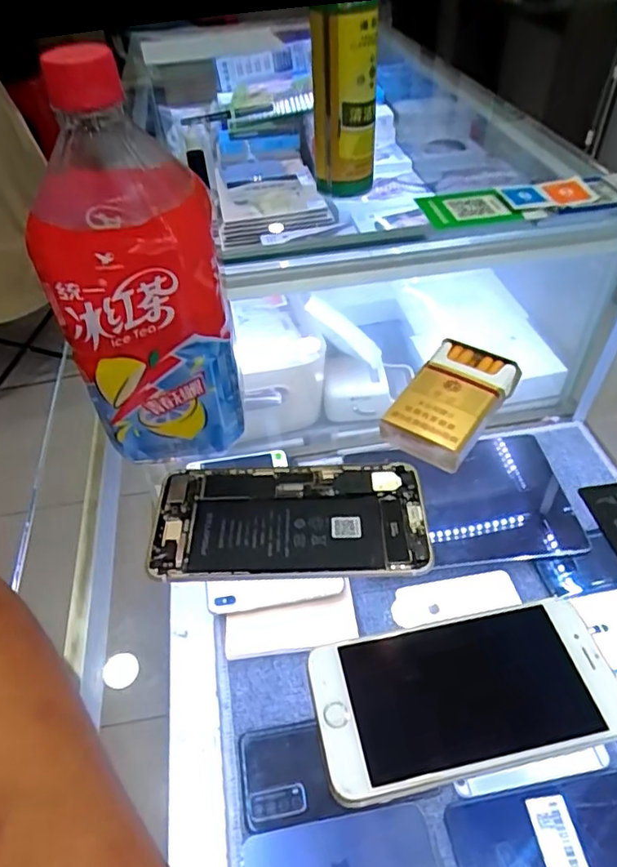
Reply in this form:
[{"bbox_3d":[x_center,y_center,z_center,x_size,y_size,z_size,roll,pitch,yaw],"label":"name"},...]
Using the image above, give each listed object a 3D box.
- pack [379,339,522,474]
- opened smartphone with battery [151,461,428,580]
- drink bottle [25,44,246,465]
[{"bbox_3d":[0.092,-0.021,0.368,0.056,0.019,0.099,27,53,27],"label":"pack"},{"bbox_3d":[-0.012,0.049,0.329,0.155,0.007,0.076,-2,45,2],"label":"opened smartphone with battery"},{"bbox_3d":[-0.091,-0.085,0.313,0.086,0.206,0.088,-7,45,-3],"label":"drink bottle"}]

